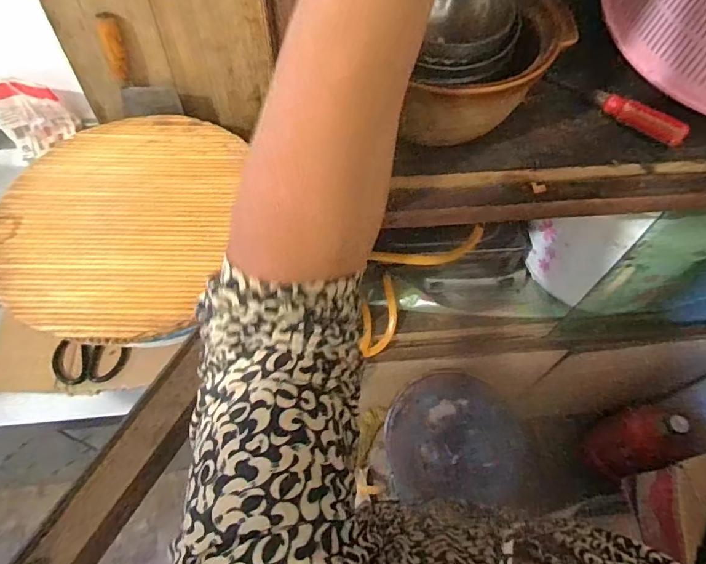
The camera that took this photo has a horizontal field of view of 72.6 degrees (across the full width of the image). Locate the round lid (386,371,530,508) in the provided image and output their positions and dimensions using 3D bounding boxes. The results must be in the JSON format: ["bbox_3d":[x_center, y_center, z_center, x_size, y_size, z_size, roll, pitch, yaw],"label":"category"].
[{"bbox_3d":[0.180,0.266,0.830,0.234,0.022,0.207,3,60,-1],"label":"round lid"}]

